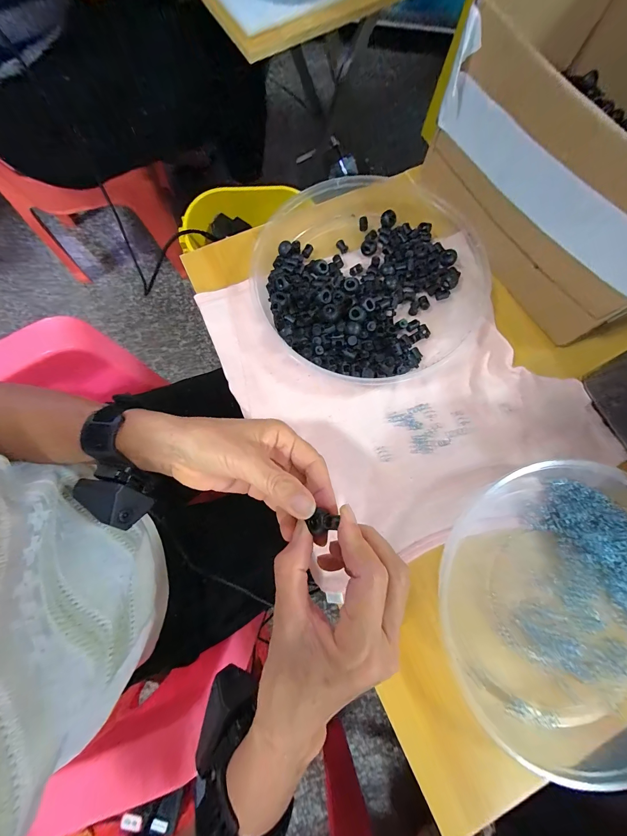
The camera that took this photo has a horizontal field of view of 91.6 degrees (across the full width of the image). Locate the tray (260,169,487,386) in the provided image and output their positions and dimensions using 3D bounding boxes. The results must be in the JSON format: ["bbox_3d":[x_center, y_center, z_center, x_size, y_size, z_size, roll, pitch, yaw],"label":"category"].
[{"bbox_3d":[0.066,-0.159,0.329,0.246,0.035,0.240,0,76,-1],"label":"tray"}]

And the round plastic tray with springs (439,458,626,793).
[{"bbox_3d":[0.234,0.154,0.256,0.238,0.038,0.224,0,76,-1],"label":"round plastic tray with springs"}]

